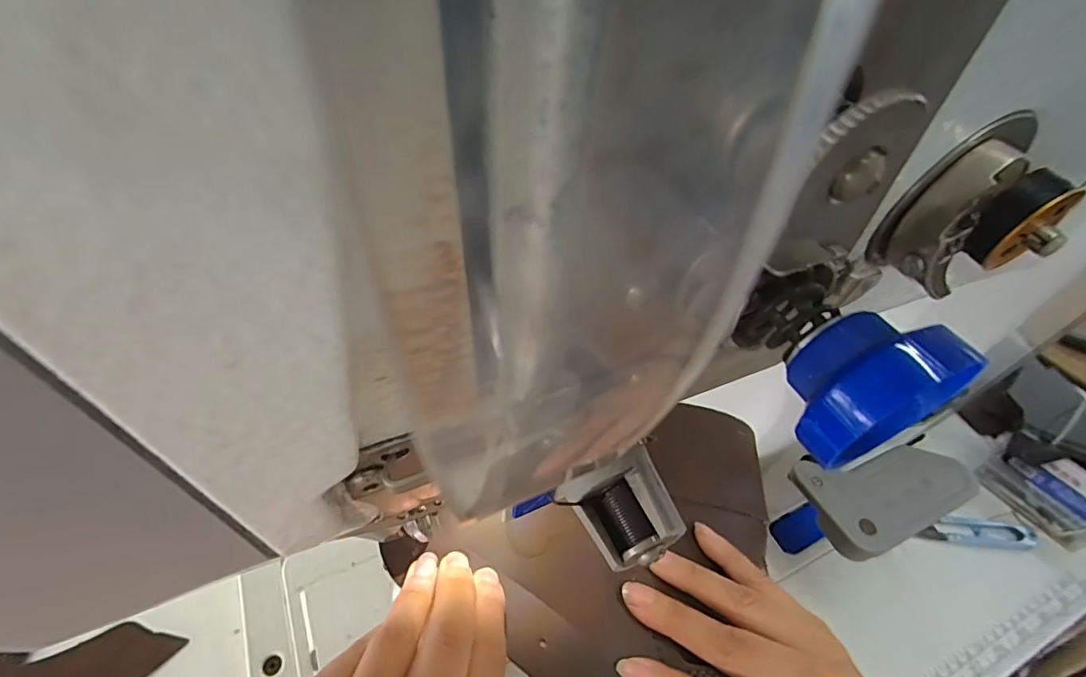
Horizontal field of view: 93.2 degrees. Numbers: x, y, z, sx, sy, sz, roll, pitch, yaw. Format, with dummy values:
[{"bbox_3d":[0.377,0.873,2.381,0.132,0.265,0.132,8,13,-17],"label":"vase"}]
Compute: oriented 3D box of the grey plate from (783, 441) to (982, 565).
[{"bbox_3d":[0.235,0.102,0.355,0.110,0.025,0.065,-18,49,-18],"label":"grey plate"}]

